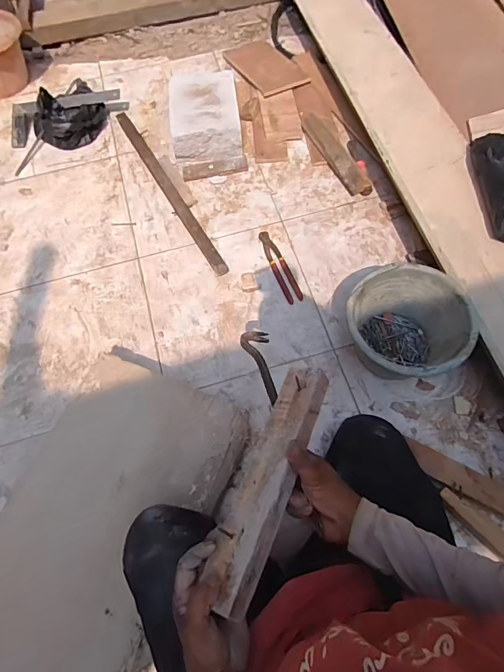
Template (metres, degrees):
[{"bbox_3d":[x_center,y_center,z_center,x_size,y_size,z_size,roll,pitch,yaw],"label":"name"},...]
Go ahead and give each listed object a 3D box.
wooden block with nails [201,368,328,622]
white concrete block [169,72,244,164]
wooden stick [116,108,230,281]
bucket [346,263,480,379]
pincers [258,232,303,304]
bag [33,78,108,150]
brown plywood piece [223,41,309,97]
[{"bbox_3d":[0.024,0.175,0.533,0.066,0.034,0.319,20,57,10],"label":"wooden block with nails"},{"bbox_3d":[-0.137,-0.644,1.205,0.197,0.112,0.257,-6,66,0],"label":"white concrete block"},{"bbox_3d":[-0.236,-0.422,1.139,0.042,0.025,0.661,-28,68,-10],"label":"wooden stick"},{"bbox_3d":[0.319,-0.009,0.875,0.234,0.171,0.235,-1,66,2],"label":"bucket"},{"bbox_3d":[0.071,-0.177,1.039,0.044,0.014,0.215,-19,66,-6],"label":"pincers"},{"bbox_3d":[-0.555,-0.676,1.249,0.212,0.093,0.181,-41,71,-15],"label":"bag"},{"bbox_3d":[0.045,-0.896,1.358,0.164,0.010,0.332,-28,62,-6],"label":"brown plywood piece"}]

